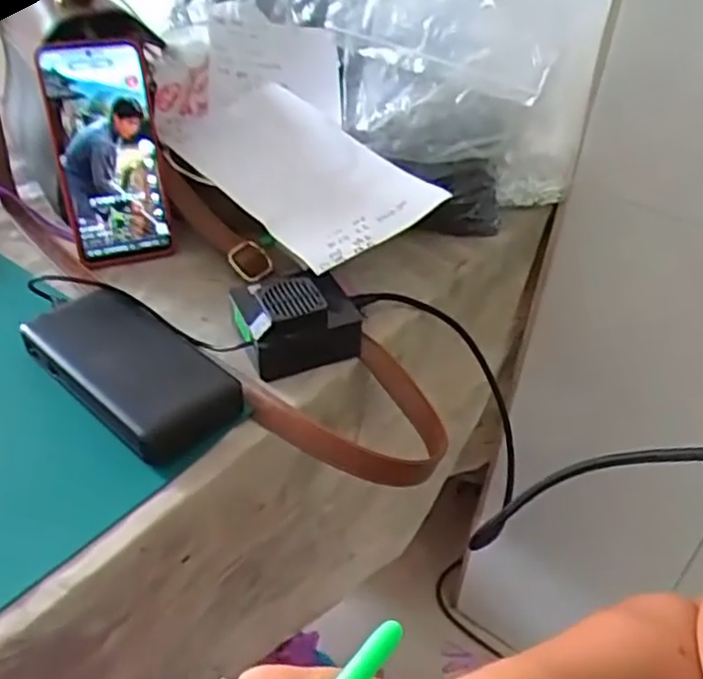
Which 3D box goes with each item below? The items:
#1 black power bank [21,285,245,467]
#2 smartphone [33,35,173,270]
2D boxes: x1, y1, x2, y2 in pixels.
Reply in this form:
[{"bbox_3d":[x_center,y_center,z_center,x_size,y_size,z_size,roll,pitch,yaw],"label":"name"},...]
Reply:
[{"bbox_3d":[-0.144,0.016,0.451,0.149,0.034,0.077,32,45,30],"label":"black power bank"},{"bbox_3d":[-0.185,-0.140,0.544,0.074,0.162,0.017,-11,22,-17],"label":"smartphone"}]

